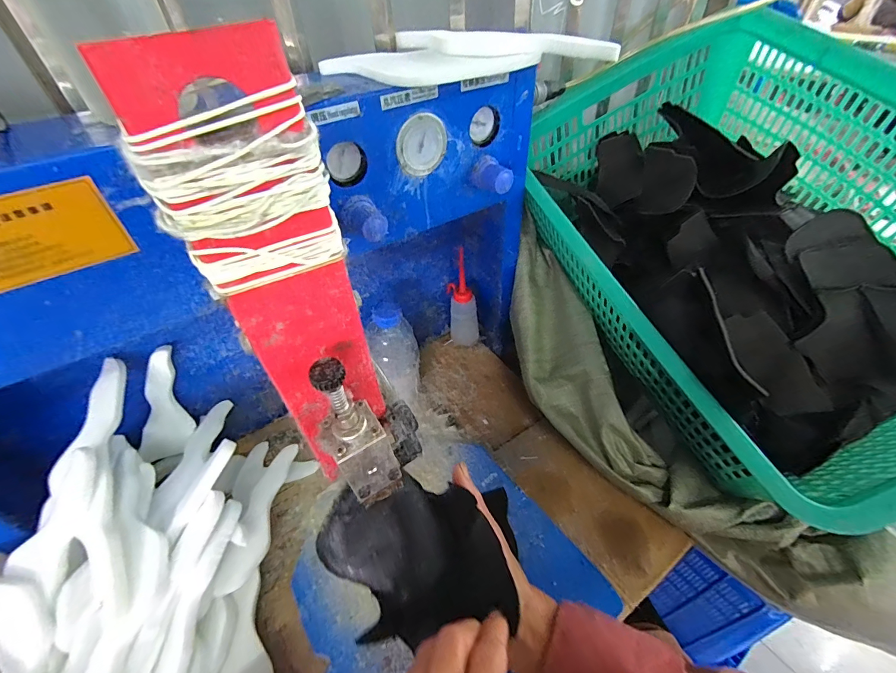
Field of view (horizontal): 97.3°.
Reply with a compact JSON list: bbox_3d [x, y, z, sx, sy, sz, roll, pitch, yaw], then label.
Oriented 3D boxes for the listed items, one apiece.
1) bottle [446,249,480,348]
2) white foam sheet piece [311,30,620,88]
[{"bbox_3d":[0.029,-0.060,0.691,0.055,0.177,0.051,0,46,2],"label":"bottle"},{"bbox_3d":[0.015,-0.284,0.397,0.271,0.026,0.106,-10,46,-8],"label":"white foam sheet piece"}]

